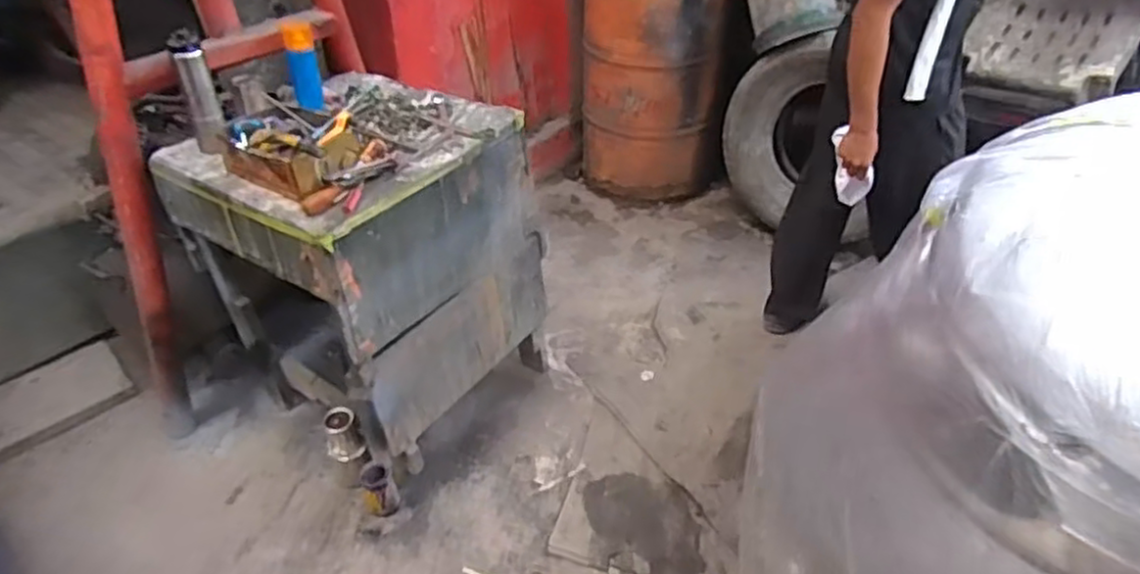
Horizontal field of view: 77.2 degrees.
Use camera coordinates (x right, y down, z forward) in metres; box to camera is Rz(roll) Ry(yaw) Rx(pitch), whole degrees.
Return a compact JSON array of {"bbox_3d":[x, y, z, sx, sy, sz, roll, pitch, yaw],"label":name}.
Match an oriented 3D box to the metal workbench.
[{"bbox_3d":[-0.547,-0.071,1.910,0.710,0.869,0.632,21,42,27],"label":"metal workbench"}]

